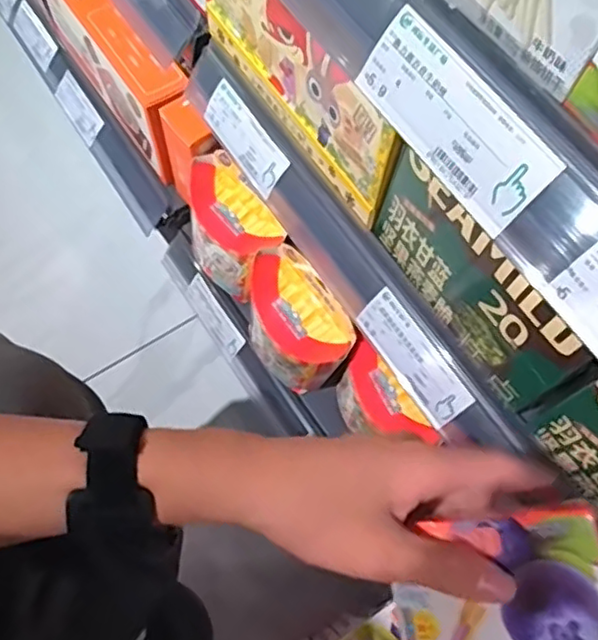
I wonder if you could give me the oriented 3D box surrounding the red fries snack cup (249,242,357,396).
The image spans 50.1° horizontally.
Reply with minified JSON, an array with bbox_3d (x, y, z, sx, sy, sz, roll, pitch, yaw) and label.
[{"bbox_3d":[-0.006,0.007,0.587,0.067,0.102,0.111,-38,74,-16],"label":"red fries snack cup"}]

